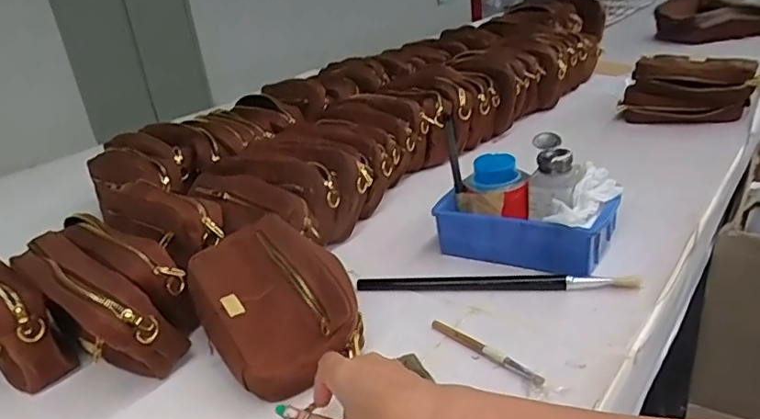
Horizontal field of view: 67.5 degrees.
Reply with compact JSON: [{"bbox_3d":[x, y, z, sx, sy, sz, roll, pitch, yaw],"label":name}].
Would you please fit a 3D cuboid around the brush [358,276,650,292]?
[{"bbox_3d":[0.120,0.077,0.611,0.295,0.016,0.018,-2,25,12],"label":"brush"}]

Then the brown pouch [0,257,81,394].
[{"bbox_3d":[-0.384,0.103,0.583,0.164,0.117,0.059,13,31,36],"label":"brown pouch"}]

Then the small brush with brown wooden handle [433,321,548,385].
[{"bbox_3d":[0.096,0.128,0.524,0.012,0.009,0.129,-24,29,-32],"label":"small brush with brown wooden handle"}]

